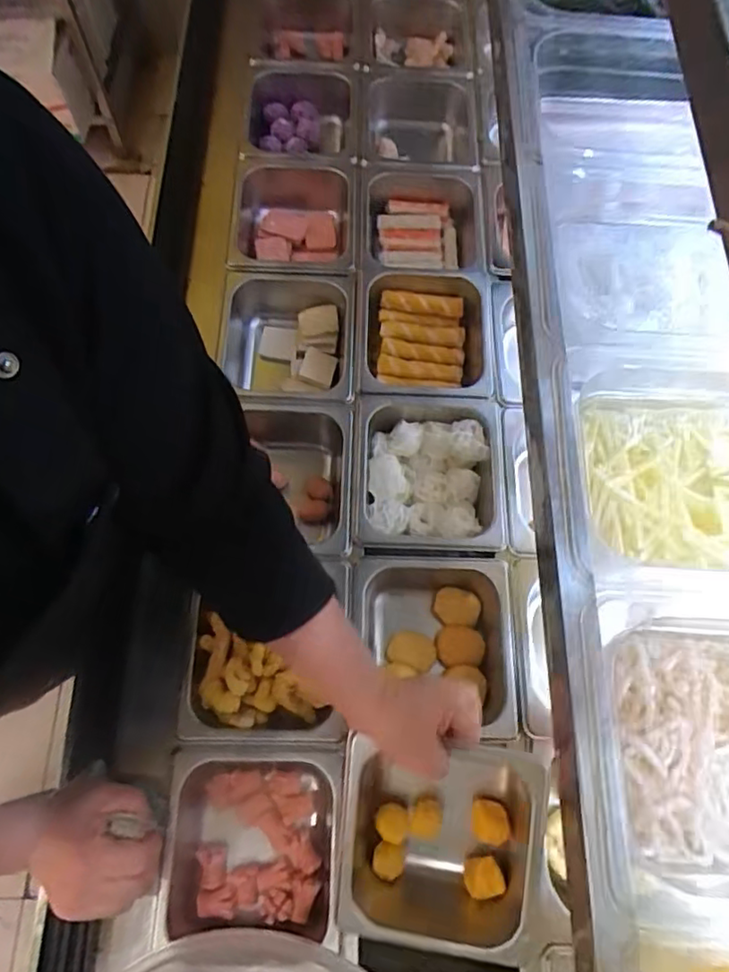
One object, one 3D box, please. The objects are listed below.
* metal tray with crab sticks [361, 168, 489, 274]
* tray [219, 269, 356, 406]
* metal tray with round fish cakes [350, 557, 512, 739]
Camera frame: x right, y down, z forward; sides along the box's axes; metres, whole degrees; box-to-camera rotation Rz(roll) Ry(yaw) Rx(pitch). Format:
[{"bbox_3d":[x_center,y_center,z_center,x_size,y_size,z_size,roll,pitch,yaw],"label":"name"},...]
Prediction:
[{"bbox_3d":[0.077,-0.336,0.815,0.167,0.077,0.184,3,70,0],"label":"metal tray with crab sticks"},{"bbox_3d":[-0.090,-0.169,0.754,0.154,0.081,0.183,1,70,-1],"label":"tray"},{"bbox_3d":[0.064,0.163,0.623,0.167,0.066,0.170,1,70,0],"label":"metal tray with round fish cakes"}]

